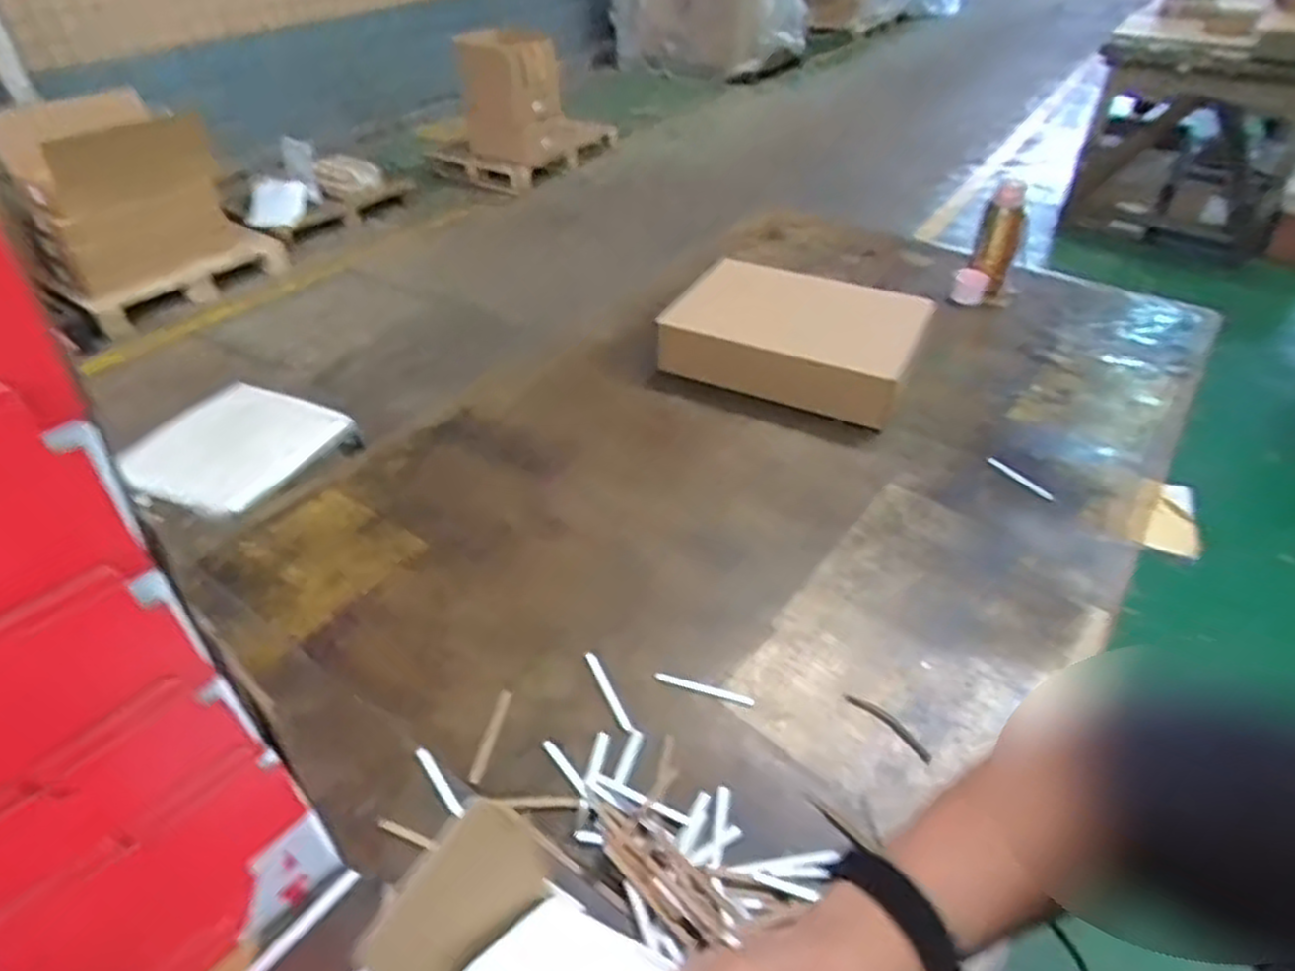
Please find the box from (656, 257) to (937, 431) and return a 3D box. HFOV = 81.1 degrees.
[{"bbox_3d":[0.222,-0.230,1.143,0.356,0.102,0.242,16,43,19],"label":"box"}]

